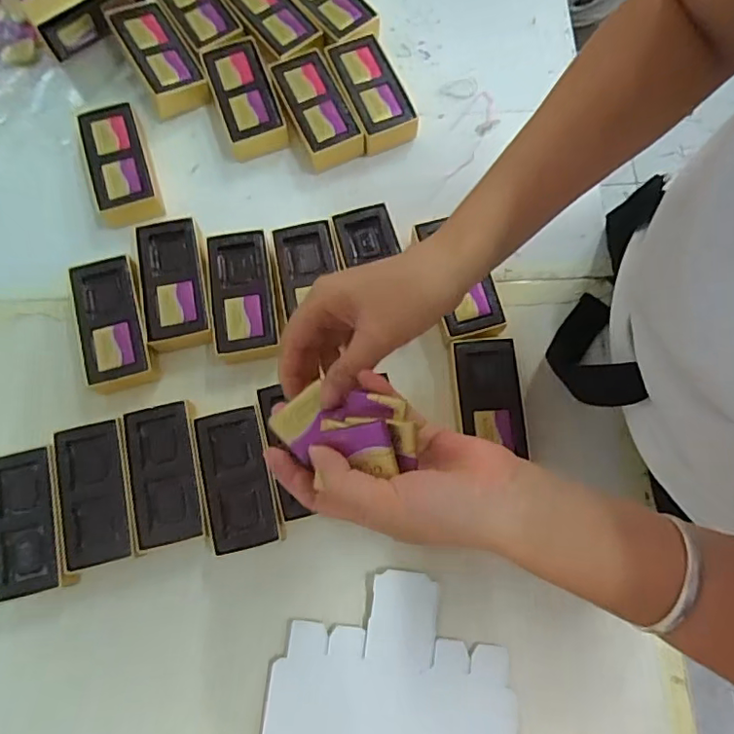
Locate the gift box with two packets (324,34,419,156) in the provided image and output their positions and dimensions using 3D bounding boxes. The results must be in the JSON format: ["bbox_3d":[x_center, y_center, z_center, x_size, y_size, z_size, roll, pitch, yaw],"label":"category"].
[{"bbox_3d":[0.006,-0.279,0.556,0.059,0.028,0.116,-21,76,-6],"label":"gift box with two packets"}]

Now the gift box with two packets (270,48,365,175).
[{"bbox_3d":[-0.052,-0.258,0.552,0.063,0.027,0.118,-22,77,-7],"label":"gift box with two packets"}]

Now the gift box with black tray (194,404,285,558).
[{"bbox_3d":[-0.108,0.094,0.462,0.055,0.039,0.111,-12,76,-4],"label":"gift box with black tray"}]

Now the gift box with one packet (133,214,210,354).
[{"bbox_3d":[-0.174,-0.075,0.501,0.056,0.032,0.124,-11,76,-4],"label":"gift box with one packet"}]

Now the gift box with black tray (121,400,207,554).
[{"bbox_3d":[-0.165,0.089,0.458,0.057,0.026,0.111,-12,76,-4],"label":"gift box with black tray"}]

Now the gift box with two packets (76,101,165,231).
[{"bbox_3d":[-0.242,-0.200,0.535,0.055,0.031,0.114,-16,76,-5],"label":"gift box with two packets"}]

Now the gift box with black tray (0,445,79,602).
[{"bbox_3d":[-0.275,0.126,0.447,0.061,0.028,0.111,-15,76,-5],"label":"gift box with black tray"}]

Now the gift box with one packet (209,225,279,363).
[{"bbox_3d":[-0.110,-0.063,0.499,0.056,0.033,0.117,-7,75,-3],"label":"gift box with one packet"}]

